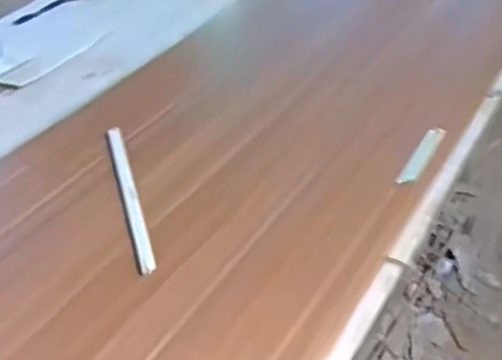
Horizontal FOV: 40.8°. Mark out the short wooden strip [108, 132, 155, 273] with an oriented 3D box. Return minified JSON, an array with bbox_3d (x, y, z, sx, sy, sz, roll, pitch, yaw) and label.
[{"bbox_3d":[-0.192,0.017,1.065,0.024,0.012,0.391,-11,38,-13],"label":"short wooden strip"}]

